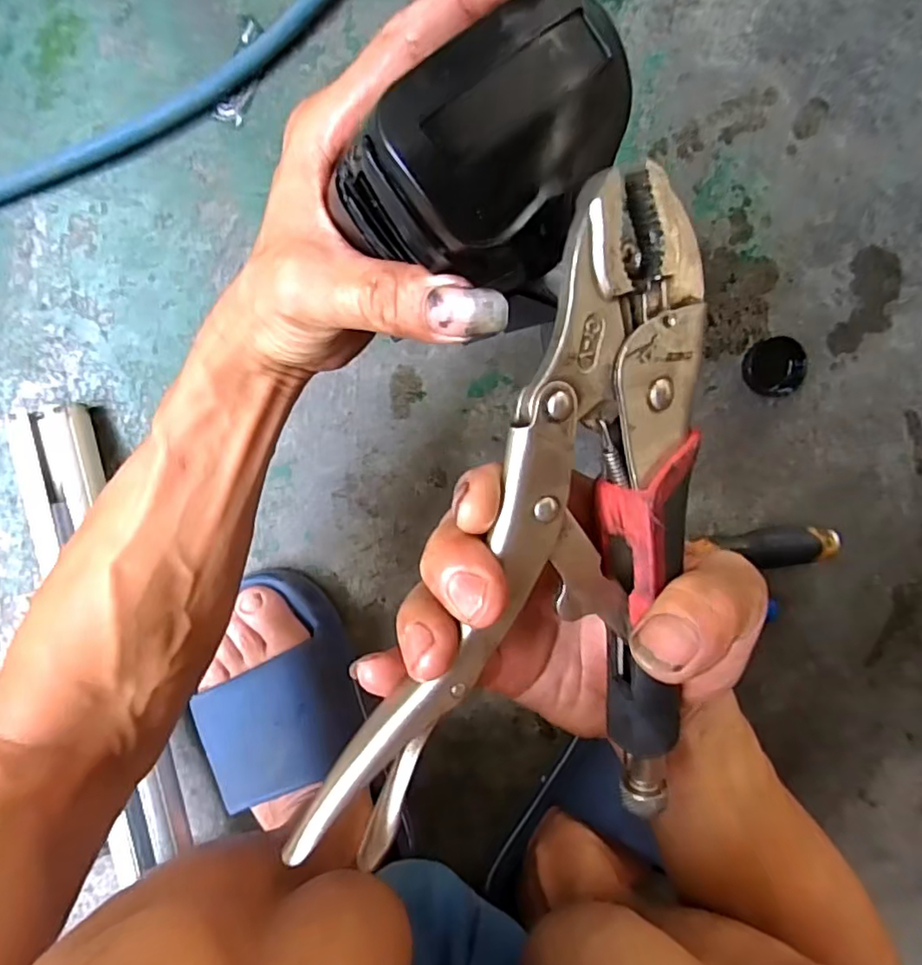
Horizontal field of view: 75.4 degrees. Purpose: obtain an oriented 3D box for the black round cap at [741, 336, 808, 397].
[{"bbox_3d":[0.244,-0.090,0.465,0.044,0.023,0.043,0,99,-3],"label":"black round cap"}]

